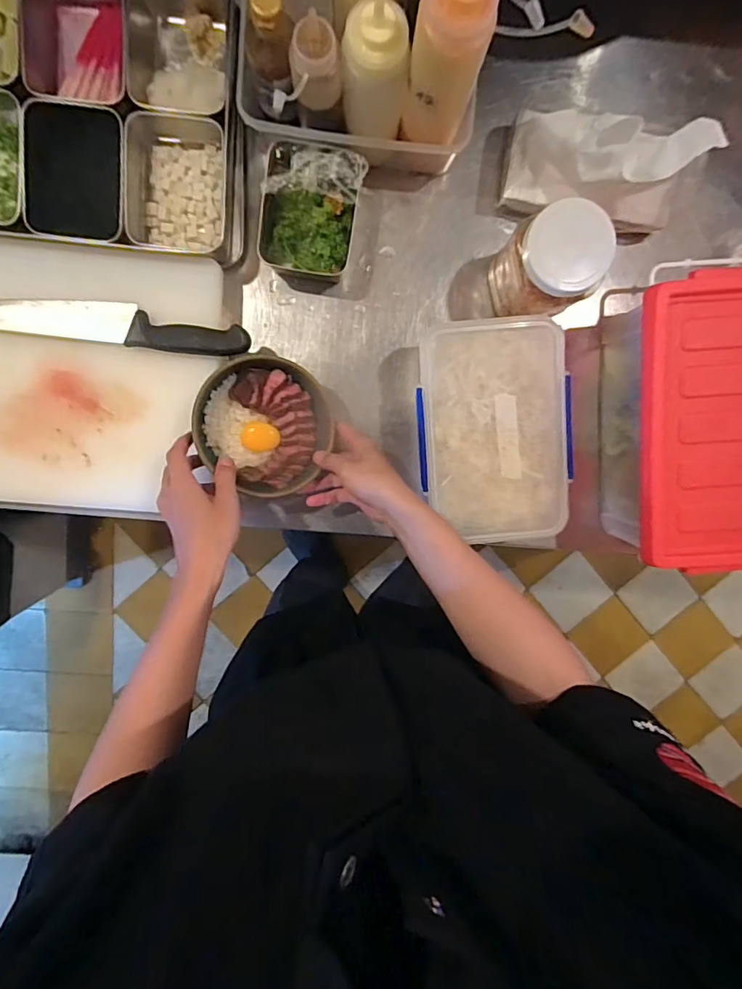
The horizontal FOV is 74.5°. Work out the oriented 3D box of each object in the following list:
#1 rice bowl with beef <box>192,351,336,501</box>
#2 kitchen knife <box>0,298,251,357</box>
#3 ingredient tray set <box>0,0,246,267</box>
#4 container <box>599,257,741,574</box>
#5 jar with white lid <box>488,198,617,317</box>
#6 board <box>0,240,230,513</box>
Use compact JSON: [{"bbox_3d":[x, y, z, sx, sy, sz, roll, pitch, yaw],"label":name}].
[{"bbox_3d":[-0.121,-0.080,0.569,0.144,0.069,0.156,0,98,-2],"label":"rice bowl with beef"},{"bbox_3d":[-0.309,-0.195,0.551,0.338,0.016,0.045,7,97,-3],"label":"kitchen knife"},{"bbox_3d":[-0.316,-0.430,0.541,0.345,0.067,0.301,5,97,-3],"label":"ingredient tray set"},{"bbox_3d":[0.394,-0.095,0.578,0.216,0.136,0.338,-2,98,-2],"label":"container"},{"bbox_3d":[0.195,-0.249,0.541,0.091,0.133,0.085,0,98,-2],"label":"jar with white lid"},{"bbox_3d":[-0.382,-0.134,0.569,0.395,0.018,0.291,3,97,-2],"label":"board"}]

